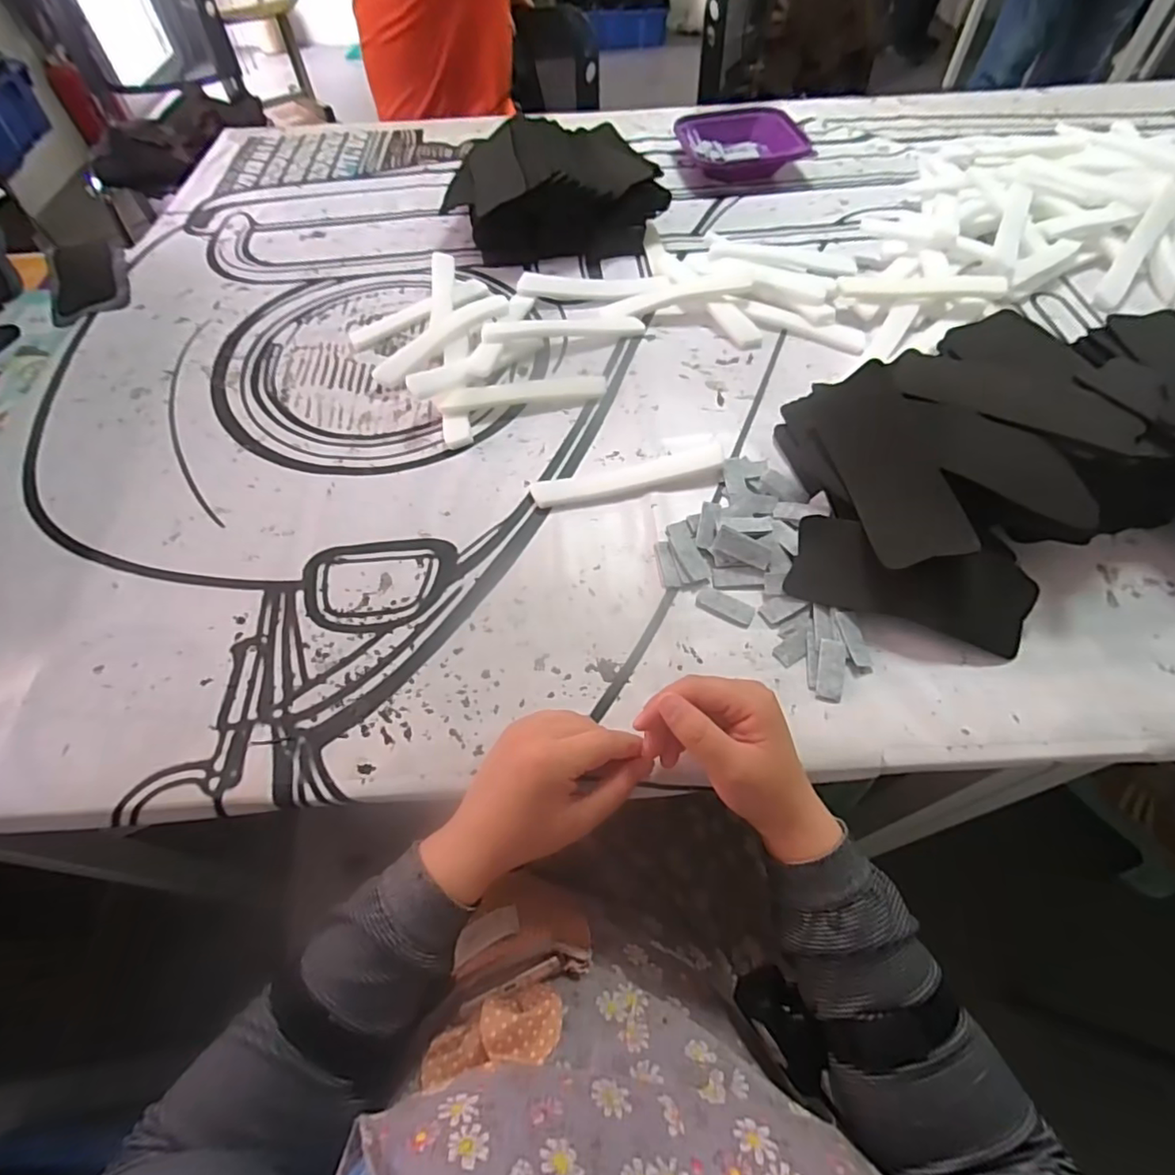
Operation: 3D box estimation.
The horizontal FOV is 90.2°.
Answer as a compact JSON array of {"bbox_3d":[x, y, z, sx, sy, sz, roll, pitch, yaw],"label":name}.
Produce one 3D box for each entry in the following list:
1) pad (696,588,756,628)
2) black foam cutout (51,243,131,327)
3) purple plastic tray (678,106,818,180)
[{"bbox_3d":[0.114,0.015,0.482,0.047,0.004,0.022,25,61,16],"label":"pad"},{"bbox_3d":[-0.645,-0.398,0.759,0.087,0.008,0.183,-23,60,-13],"label":"black foam cutout"},{"bbox_3d":[0.244,-0.694,0.920,0.199,0.040,0.131,-1,58,0],"label":"purple plastic tray"}]

